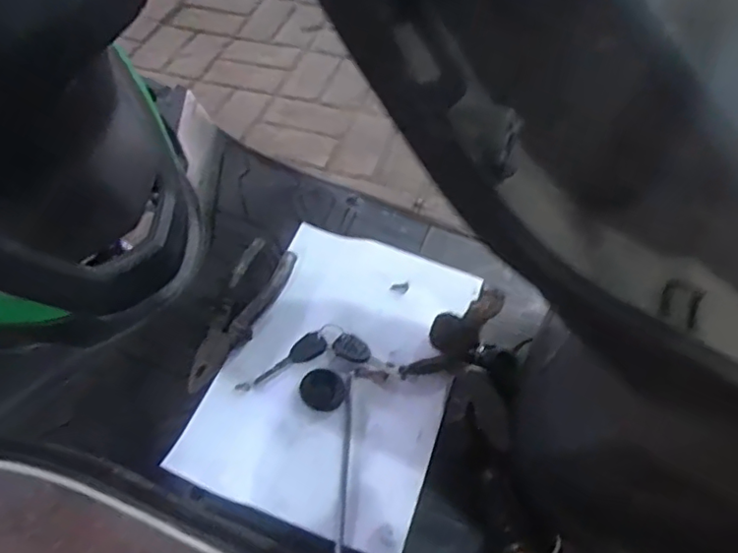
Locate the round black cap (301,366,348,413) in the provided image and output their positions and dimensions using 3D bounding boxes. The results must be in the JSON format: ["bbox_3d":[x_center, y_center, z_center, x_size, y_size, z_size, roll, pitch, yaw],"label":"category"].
[{"bbox_3d":[-0.042,0.103,0.543,0.040,0.004,0.038,1,54,-1],"label":"round black cap"}]

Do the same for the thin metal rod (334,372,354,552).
[{"bbox_3d":[-0.020,0.156,0.511,0.007,0.008,0.155,3,54,1],"label":"thin metal rod"}]

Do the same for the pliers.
[{"bbox_3d":[-0.125,0.033,0.581,0.050,0.012,0.176,28,55,-5],"label":"pliers"}]

